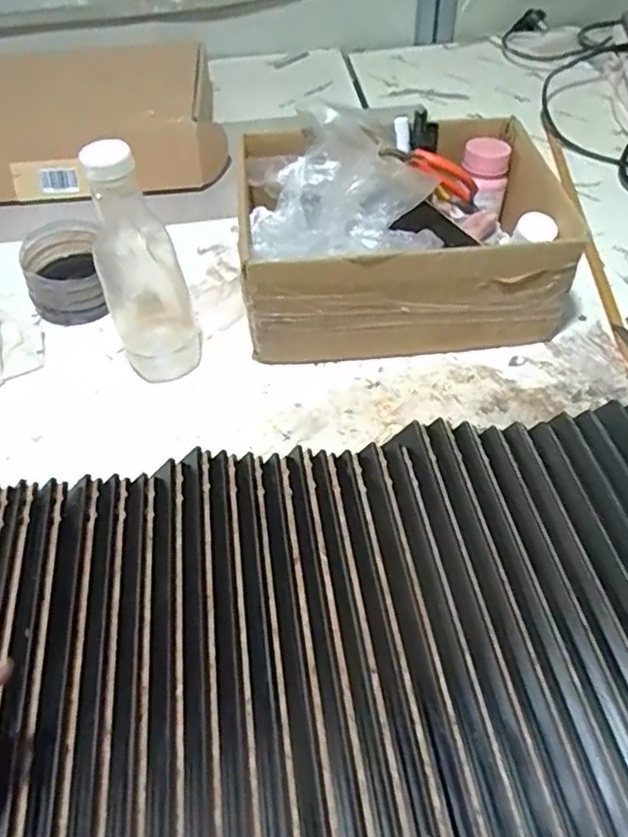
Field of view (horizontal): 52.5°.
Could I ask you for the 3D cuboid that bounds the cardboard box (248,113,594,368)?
[{"bbox_3d":[0.085,-0.196,0.673,0.320,0.156,0.249,-5,47,-2],"label":"cardboard box"}]

